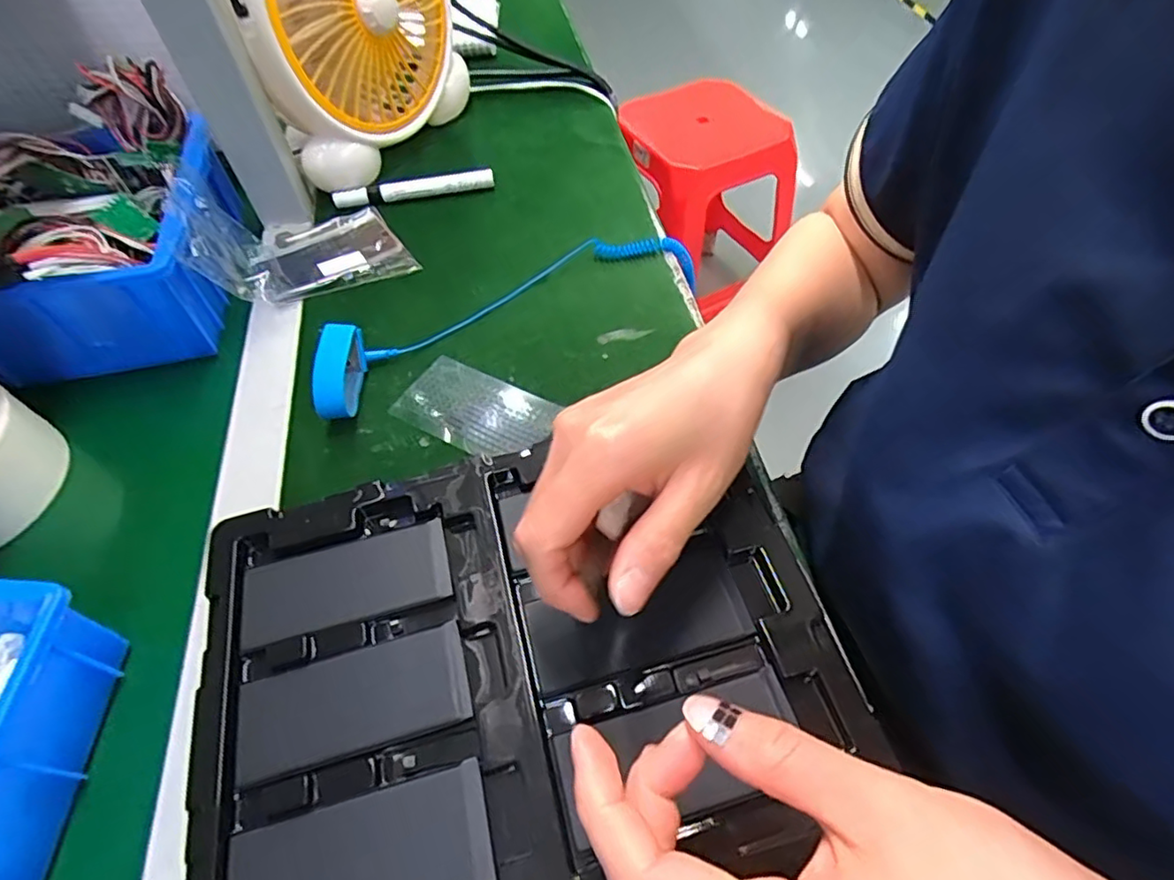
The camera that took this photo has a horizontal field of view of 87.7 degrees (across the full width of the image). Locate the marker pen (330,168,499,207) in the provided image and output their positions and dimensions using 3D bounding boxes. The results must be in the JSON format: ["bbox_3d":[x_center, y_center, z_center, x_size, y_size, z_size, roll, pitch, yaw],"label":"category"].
[{"bbox_3d":[-0.155,-0.227,0.552,0.140,0.021,0.014,-14,54,-7],"label":"marker pen"}]

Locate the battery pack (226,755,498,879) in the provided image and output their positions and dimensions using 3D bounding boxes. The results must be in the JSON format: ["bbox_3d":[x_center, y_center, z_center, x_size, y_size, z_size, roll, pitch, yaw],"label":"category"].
[{"bbox_3d":[-0.088,0.161,0.236,0.099,0.005,0.043,-14,54,-8],"label":"battery pack"}]

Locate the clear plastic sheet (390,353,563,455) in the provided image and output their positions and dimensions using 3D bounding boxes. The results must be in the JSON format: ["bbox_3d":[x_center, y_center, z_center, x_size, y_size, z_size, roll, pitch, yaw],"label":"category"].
[{"bbox_3d":[-0.076,-0.021,0.415,0.102,0.006,0.059,23,58,18],"label":"clear plastic sheet"}]

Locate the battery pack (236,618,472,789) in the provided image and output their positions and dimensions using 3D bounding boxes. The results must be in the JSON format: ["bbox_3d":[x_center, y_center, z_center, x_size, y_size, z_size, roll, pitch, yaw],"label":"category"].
[{"bbox_3d":[-0.102,0.114,0.268,0.097,0.004,0.043,-15,54,-8],"label":"battery pack"}]

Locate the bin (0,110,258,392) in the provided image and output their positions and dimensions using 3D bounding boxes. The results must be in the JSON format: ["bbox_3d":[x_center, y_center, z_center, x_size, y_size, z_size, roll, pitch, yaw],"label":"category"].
[{"bbox_3d":[-0.408,-0.134,0.441,0.288,0.094,0.185,-12,54,-6],"label":"bin"}]

